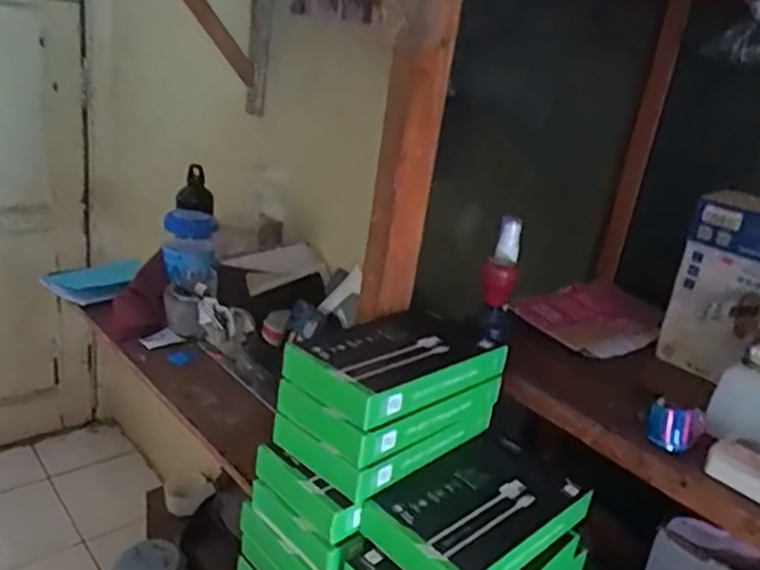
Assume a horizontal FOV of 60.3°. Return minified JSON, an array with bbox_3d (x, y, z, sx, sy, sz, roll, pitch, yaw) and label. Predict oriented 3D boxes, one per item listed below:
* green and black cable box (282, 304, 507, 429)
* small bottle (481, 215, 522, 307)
[{"bbox_3d":[0.016,0.056,0.504,0.161,0.030,0.088,-14,28,-43],"label":"green and black cable box"},{"bbox_3d":[0.113,-0.023,0.595,0.031,0.032,0.084,12,65,14],"label":"small bottle"}]

